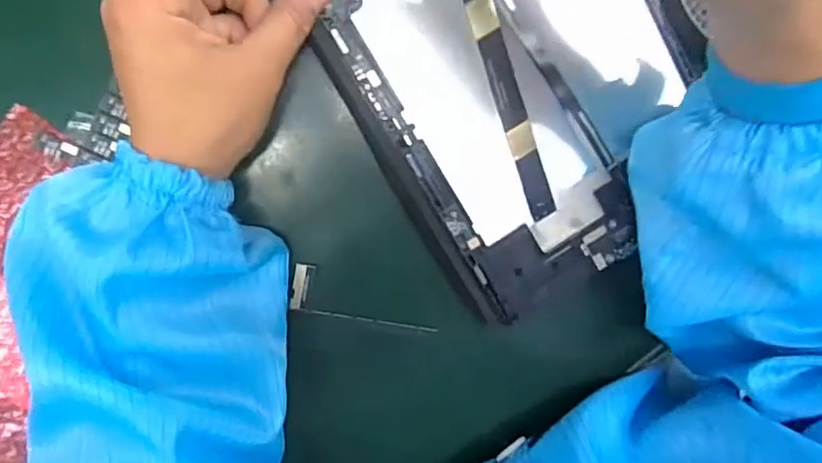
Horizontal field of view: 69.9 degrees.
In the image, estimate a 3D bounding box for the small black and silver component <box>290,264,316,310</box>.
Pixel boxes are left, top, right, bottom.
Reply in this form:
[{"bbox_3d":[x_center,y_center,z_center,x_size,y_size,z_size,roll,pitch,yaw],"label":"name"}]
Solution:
[{"bbox_3d":[-0.058,0.029,0.313,0.010,0.004,0.024,13,95,-7],"label":"small black and silver component"}]

